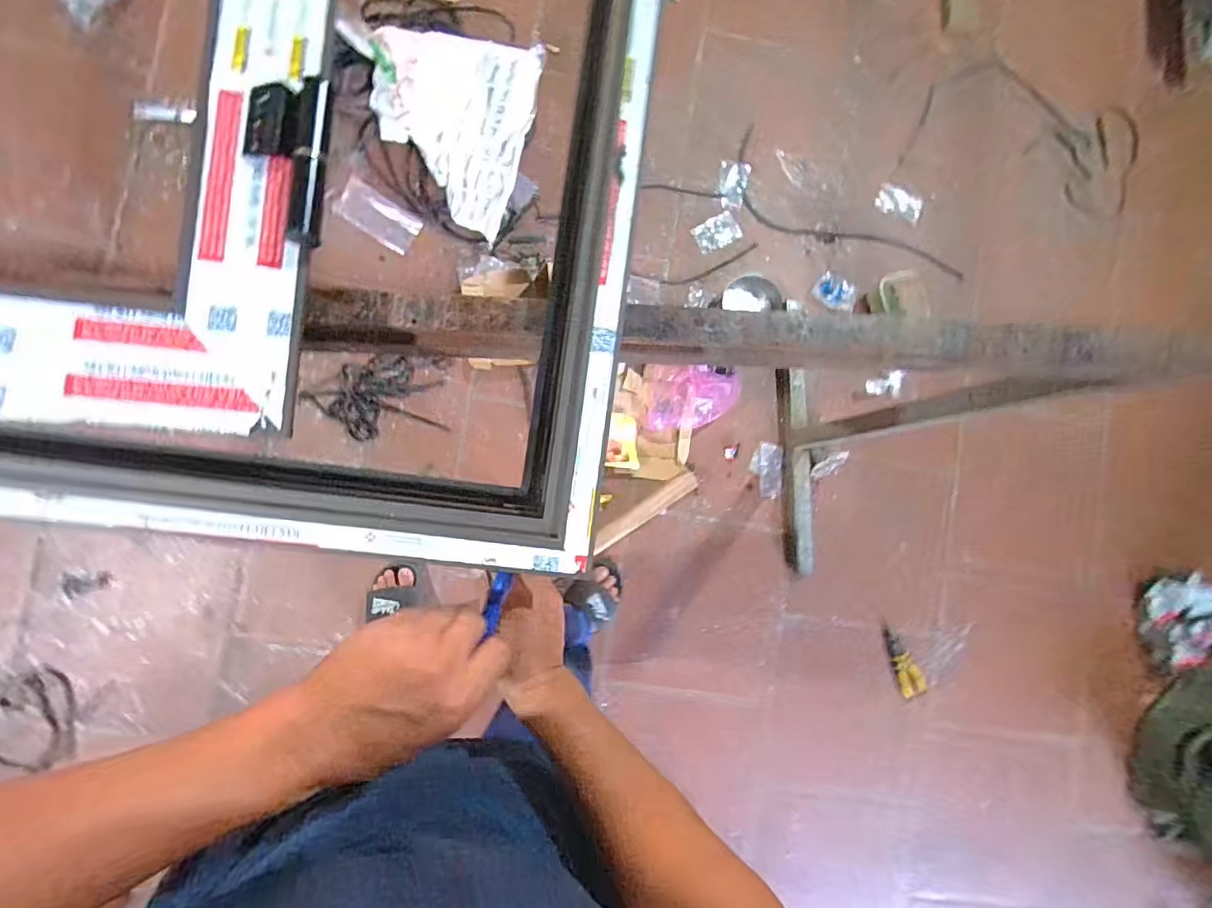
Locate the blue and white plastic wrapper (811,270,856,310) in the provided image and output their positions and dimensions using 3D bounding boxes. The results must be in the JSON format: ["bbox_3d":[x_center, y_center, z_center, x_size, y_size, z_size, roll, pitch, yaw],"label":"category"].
[{"bbox_3d":[0.558,-0.392,1.338,0.093,0.022,0.082,31,84,-4],"label":"blue and white plastic wrapper"}]

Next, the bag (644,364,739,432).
[{"bbox_3d":[0.202,-0.131,1.275,0.216,0.047,0.161,-4,87,-7],"label":"bag"}]

